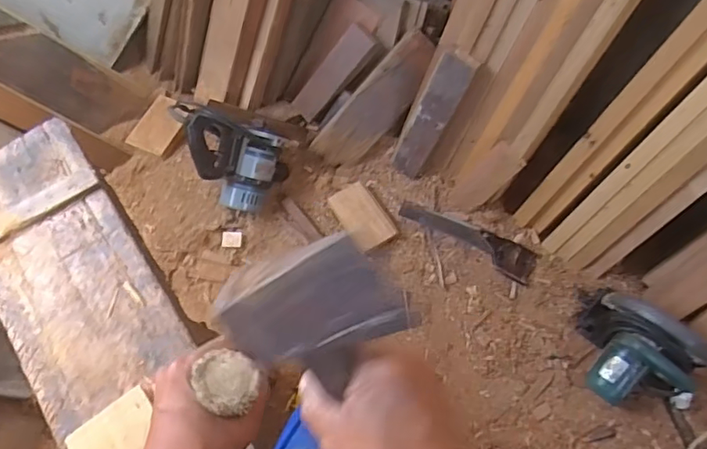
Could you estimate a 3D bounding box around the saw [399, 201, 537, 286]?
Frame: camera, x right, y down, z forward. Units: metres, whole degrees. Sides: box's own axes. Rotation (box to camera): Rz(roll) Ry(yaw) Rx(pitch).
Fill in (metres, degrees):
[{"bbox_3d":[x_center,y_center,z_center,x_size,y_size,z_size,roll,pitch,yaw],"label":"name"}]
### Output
[{"bbox_3d":[0.272,0.032,1.345,0.347,0.049,0.079,26,68,10],"label":"saw"}]

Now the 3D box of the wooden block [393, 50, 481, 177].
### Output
[{"bbox_3d":[0.180,-0.247,1.286,0.039,0.364,0.086,-30,68,-35],"label":"wooden block"}]

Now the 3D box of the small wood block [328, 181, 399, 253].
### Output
[{"bbox_3d":[0.022,-0.017,1.351,0.102,0.023,0.165,-37,82,-4],"label":"small wood block"}]

